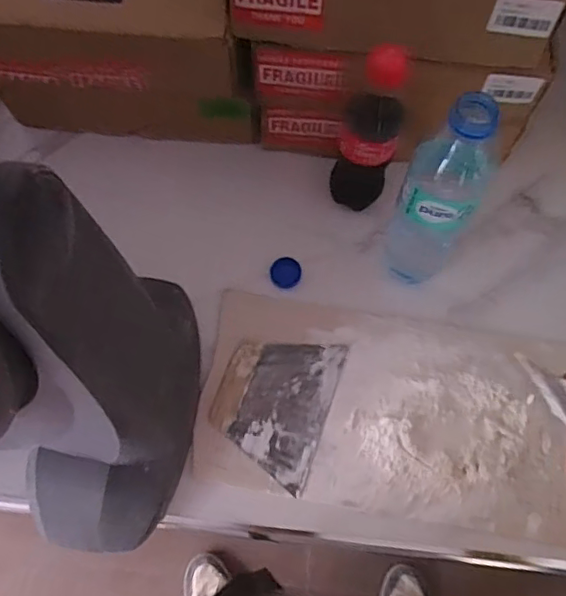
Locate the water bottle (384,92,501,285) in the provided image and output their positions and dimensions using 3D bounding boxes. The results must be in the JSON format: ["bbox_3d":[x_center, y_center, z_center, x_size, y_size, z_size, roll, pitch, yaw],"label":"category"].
[{"bbox_3d":[0.126,-0.070,0.480,0.064,0.233,0.053,20,70,8],"label":"water bottle"}]

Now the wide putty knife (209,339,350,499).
[{"bbox_3d":[-0.008,0.096,0.536,0.103,0.010,0.135,19,70,7],"label":"wide putty knife"}]

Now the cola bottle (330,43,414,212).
[{"bbox_3d":[0.082,-0.154,0.530,0.057,0.196,0.066,13,69,5],"label":"cola bottle"}]

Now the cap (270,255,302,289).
[{"bbox_3d":[0.003,-0.027,0.584,0.030,0.007,0.030,0,69,0],"label":"cap"}]

